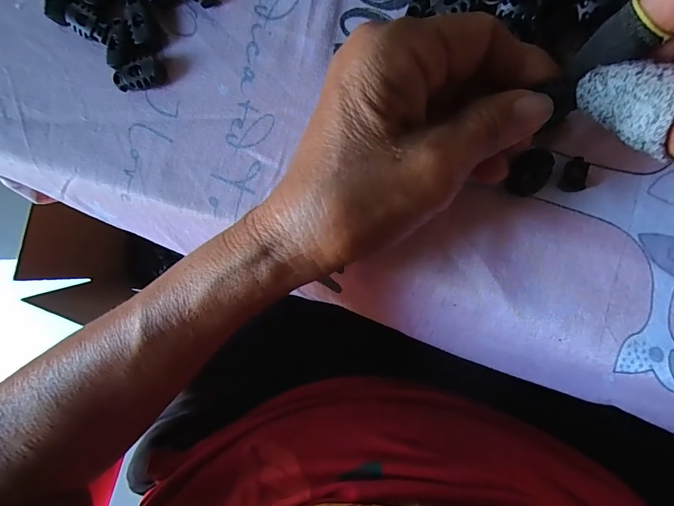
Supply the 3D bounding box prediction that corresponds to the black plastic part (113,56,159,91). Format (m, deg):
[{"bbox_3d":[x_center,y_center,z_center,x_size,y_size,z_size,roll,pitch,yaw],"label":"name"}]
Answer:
[{"bbox_3d":[-0.116,-0.102,0.203,0.026,0.007,0.015,-15,87,10],"label":"black plastic part"}]

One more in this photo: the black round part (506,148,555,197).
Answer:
[{"bbox_3d":[0.092,-0.038,0.167,0.017,0.008,0.022,13,93,9],"label":"black round part"}]

